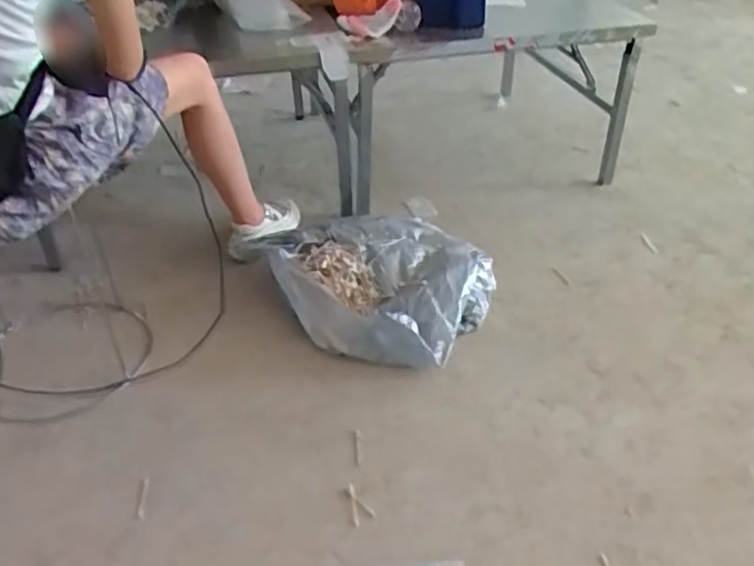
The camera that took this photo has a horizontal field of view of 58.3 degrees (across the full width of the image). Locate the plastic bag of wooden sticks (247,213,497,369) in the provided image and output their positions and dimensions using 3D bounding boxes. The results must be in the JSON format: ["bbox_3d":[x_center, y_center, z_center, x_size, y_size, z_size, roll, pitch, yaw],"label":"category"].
[{"bbox_3d":[0.019,-0.006,1.570,0.438,0.164,0.508,-23,42,-27],"label":"plastic bag of wooden sticks"}]

